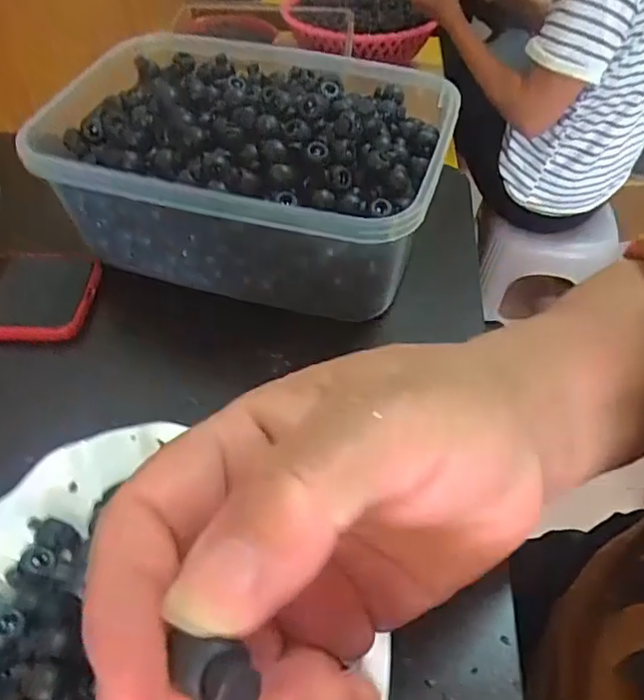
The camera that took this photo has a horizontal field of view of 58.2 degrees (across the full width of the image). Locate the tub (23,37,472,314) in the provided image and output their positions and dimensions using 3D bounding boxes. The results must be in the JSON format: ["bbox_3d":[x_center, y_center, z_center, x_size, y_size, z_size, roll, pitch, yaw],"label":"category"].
[{"bbox_3d":[-0.048,-0.118,0.374,0.239,0.095,0.166,16,50,11],"label":"tub"}]

